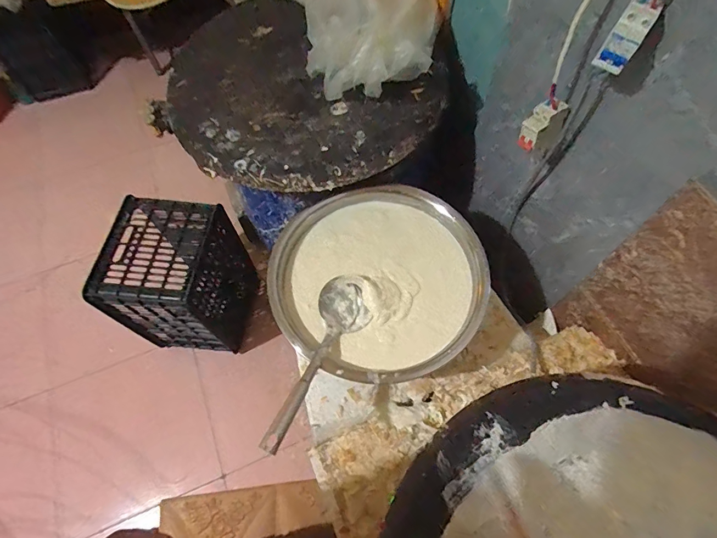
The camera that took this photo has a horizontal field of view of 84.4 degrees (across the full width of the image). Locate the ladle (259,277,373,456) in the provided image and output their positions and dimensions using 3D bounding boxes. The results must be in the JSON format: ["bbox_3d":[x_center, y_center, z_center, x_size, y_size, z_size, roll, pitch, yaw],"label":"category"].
[{"bbox_3d":[-0.074,0.150,0.680,0.101,0.060,0.350,19,44,11],"label":"ladle"}]

